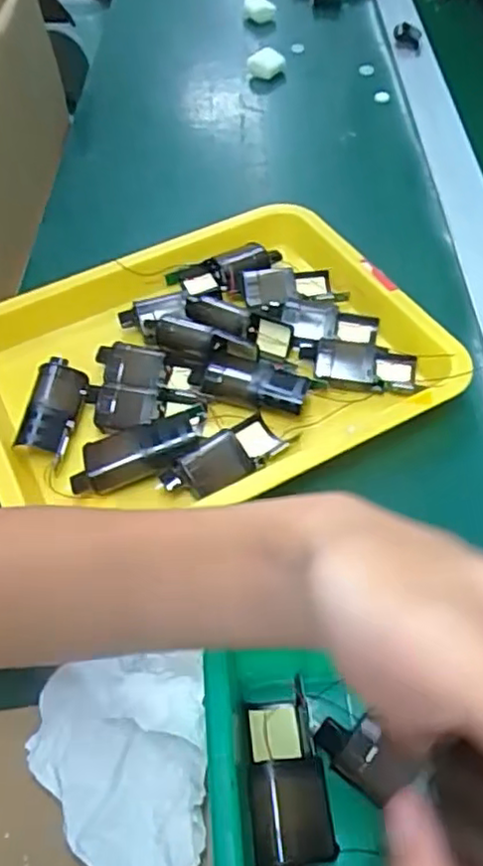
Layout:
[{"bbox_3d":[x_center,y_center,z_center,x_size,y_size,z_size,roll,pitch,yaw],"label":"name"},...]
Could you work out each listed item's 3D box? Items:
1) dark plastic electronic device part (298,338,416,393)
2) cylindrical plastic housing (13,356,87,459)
[{"bbox_3d":[0.088,-0.049,0.485,0.083,0.022,0.040,5,53,8],"label":"dark plastic electronic device part"},{"bbox_3d":[-0.135,-0.018,0.476,0.034,0.031,0.084,4,52,7],"label":"cylindrical plastic housing"}]

